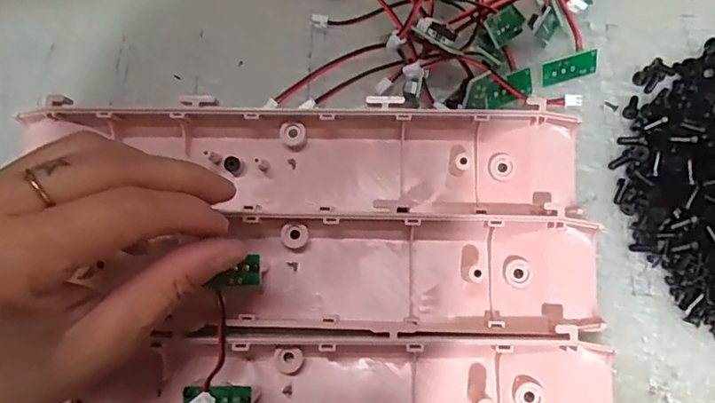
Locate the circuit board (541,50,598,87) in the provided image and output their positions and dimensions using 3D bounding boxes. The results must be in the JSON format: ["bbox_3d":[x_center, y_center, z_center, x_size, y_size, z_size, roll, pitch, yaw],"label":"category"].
[{"bbox_3d":[0.111,-0.070,0.287,0.029,0.004,0.013,-15,117,1],"label":"circuit board"}]

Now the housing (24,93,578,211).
[{"bbox_3d":[-0.032,-0.023,0.275,0.274,0.030,0.059,5,73,4],"label":"housing"}]

